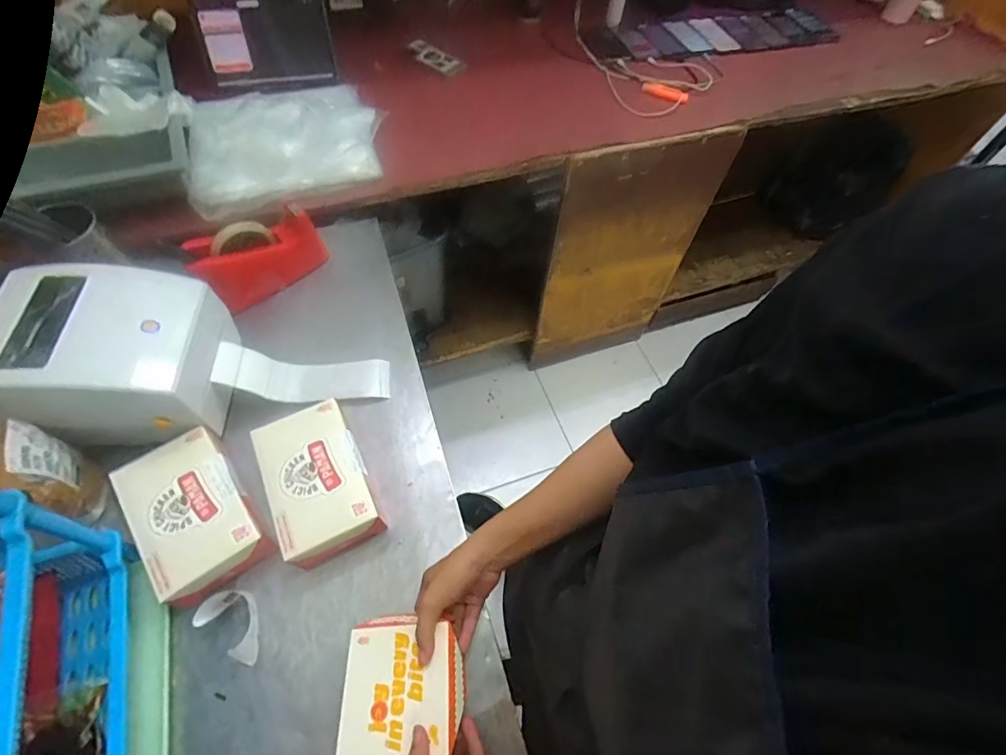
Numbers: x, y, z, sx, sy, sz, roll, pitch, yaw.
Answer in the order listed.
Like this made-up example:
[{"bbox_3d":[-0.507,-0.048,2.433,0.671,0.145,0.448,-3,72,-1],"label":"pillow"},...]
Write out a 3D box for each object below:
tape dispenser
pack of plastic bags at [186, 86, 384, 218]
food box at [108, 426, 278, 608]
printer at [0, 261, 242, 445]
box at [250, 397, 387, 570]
[{"bbox_3d":[-0.380,-0.189,0.737,0.180,0.083,0.085,-29,65,-19],"label":"tape dispenser"},{"bbox_3d":[-0.394,-0.418,0.856,0.359,0.054,0.217,-28,89,-24],"label":"pack of plastic bags"},{"bbox_3d":[-0.369,0.161,0.559,0.116,0.061,0.177,-31,66,-20],"label":"food box"},{"bbox_3d":[-0.475,-0.027,0.578,0.202,0.140,0.174,-3,59,-5],"label":"printer"},{"bbox_3d":[-0.228,0.132,0.581,0.110,0.060,0.187,-22,63,-16],"label":"box"}]

